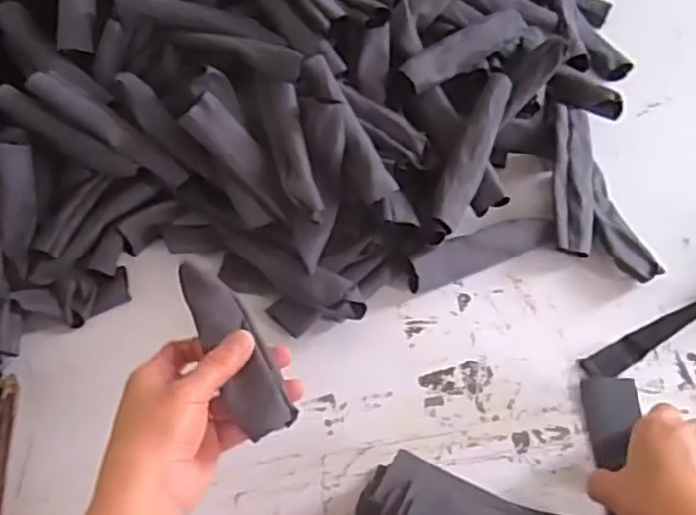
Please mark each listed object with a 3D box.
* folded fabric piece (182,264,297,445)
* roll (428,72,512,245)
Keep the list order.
[{"bbox_3d":[-0.080,0.056,0.467,0.038,0.011,0.145,-24,53,-15],"label":"folded fabric piece"},{"bbox_3d":[0.105,-0.085,0.597,0.028,0.019,0.163,20,75,12],"label":"roll"}]

